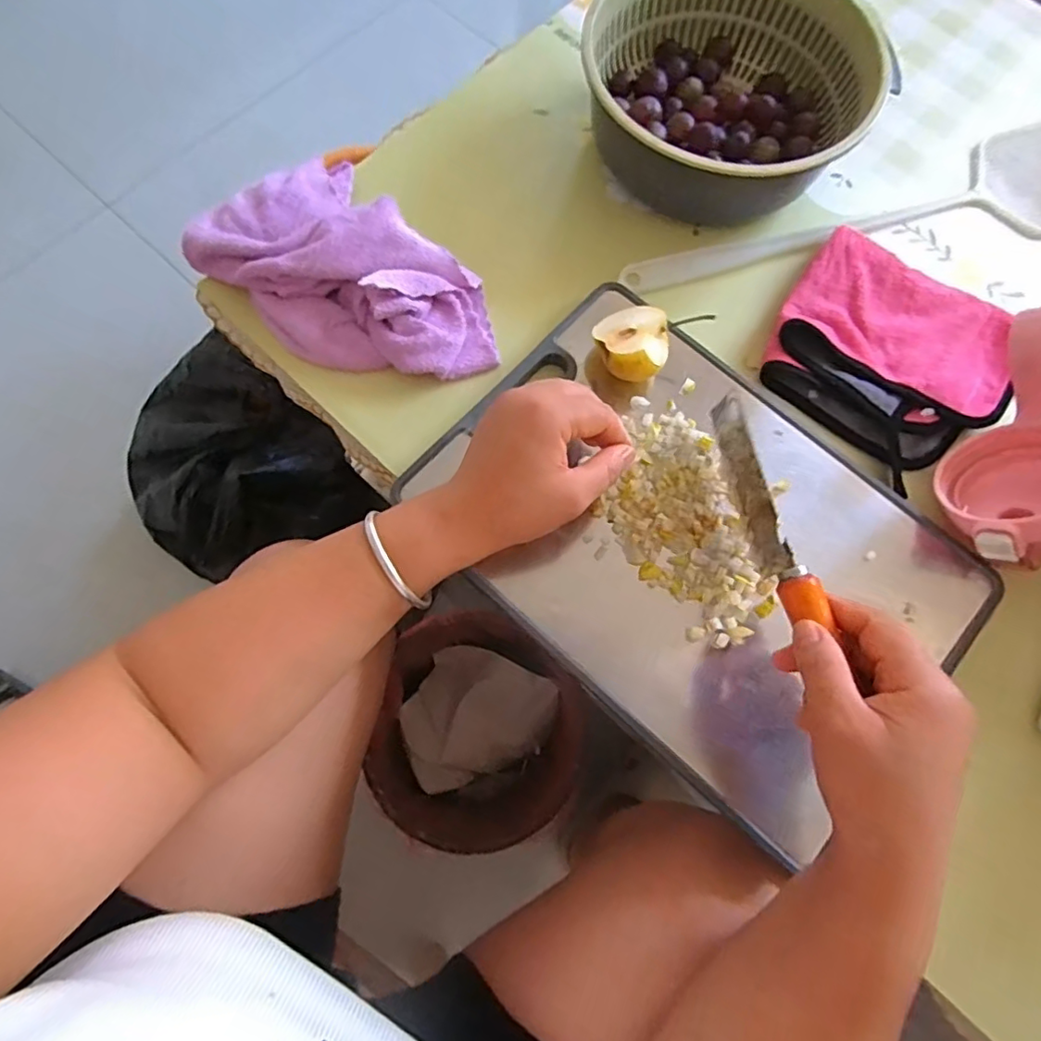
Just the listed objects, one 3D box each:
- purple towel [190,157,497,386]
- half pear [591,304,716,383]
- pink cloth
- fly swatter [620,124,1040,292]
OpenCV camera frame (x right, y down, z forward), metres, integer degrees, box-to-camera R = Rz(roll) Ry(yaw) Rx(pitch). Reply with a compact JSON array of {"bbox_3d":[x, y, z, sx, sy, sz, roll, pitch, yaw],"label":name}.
[{"bbox_3d":[-0.133,-0.186,0.427,0.141,0.054,0.244,-44,80,-12],"label":"purple towel"},{"bbox_3d":[0.084,-0.127,0.408,0.062,0.046,0.068,39,77,9],"label":"half pear"},{"bbox_3d":[0.276,-0.130,0.435,0.161,0.018,0.171,-43,80,-11],"label":"pink cloth"},{"bbox_3d":[0.302,-0.256,0.483,0.457,0.010,0.105,-15,76,-5],"label":"fly swatter"}]

